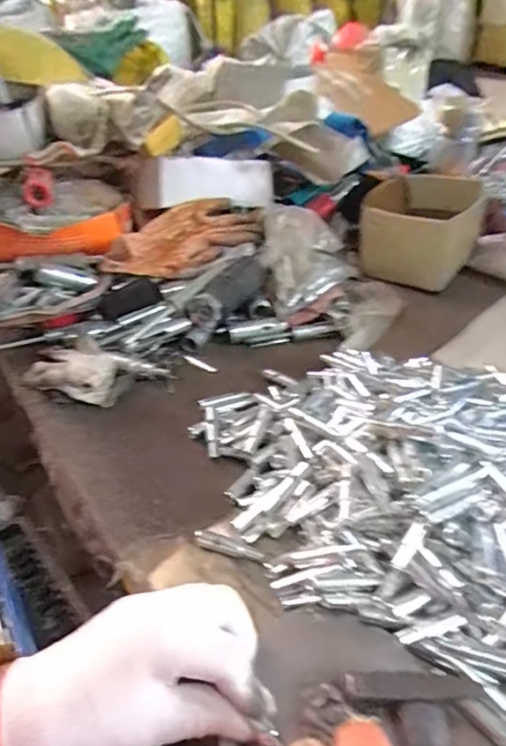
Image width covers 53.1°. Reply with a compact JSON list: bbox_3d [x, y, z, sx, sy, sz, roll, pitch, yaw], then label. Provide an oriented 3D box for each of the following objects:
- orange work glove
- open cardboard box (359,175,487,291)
[{"bbox_3d":[-0.080,-0.172,0.637,0.093,0.048,0.216,30,50,33],"label":"orange work glove"},{"bbox_3d":[0.233,-0.196,0.716,0.155,0.105,0.151,9,40,12],"label":"open cardboard box"}]

